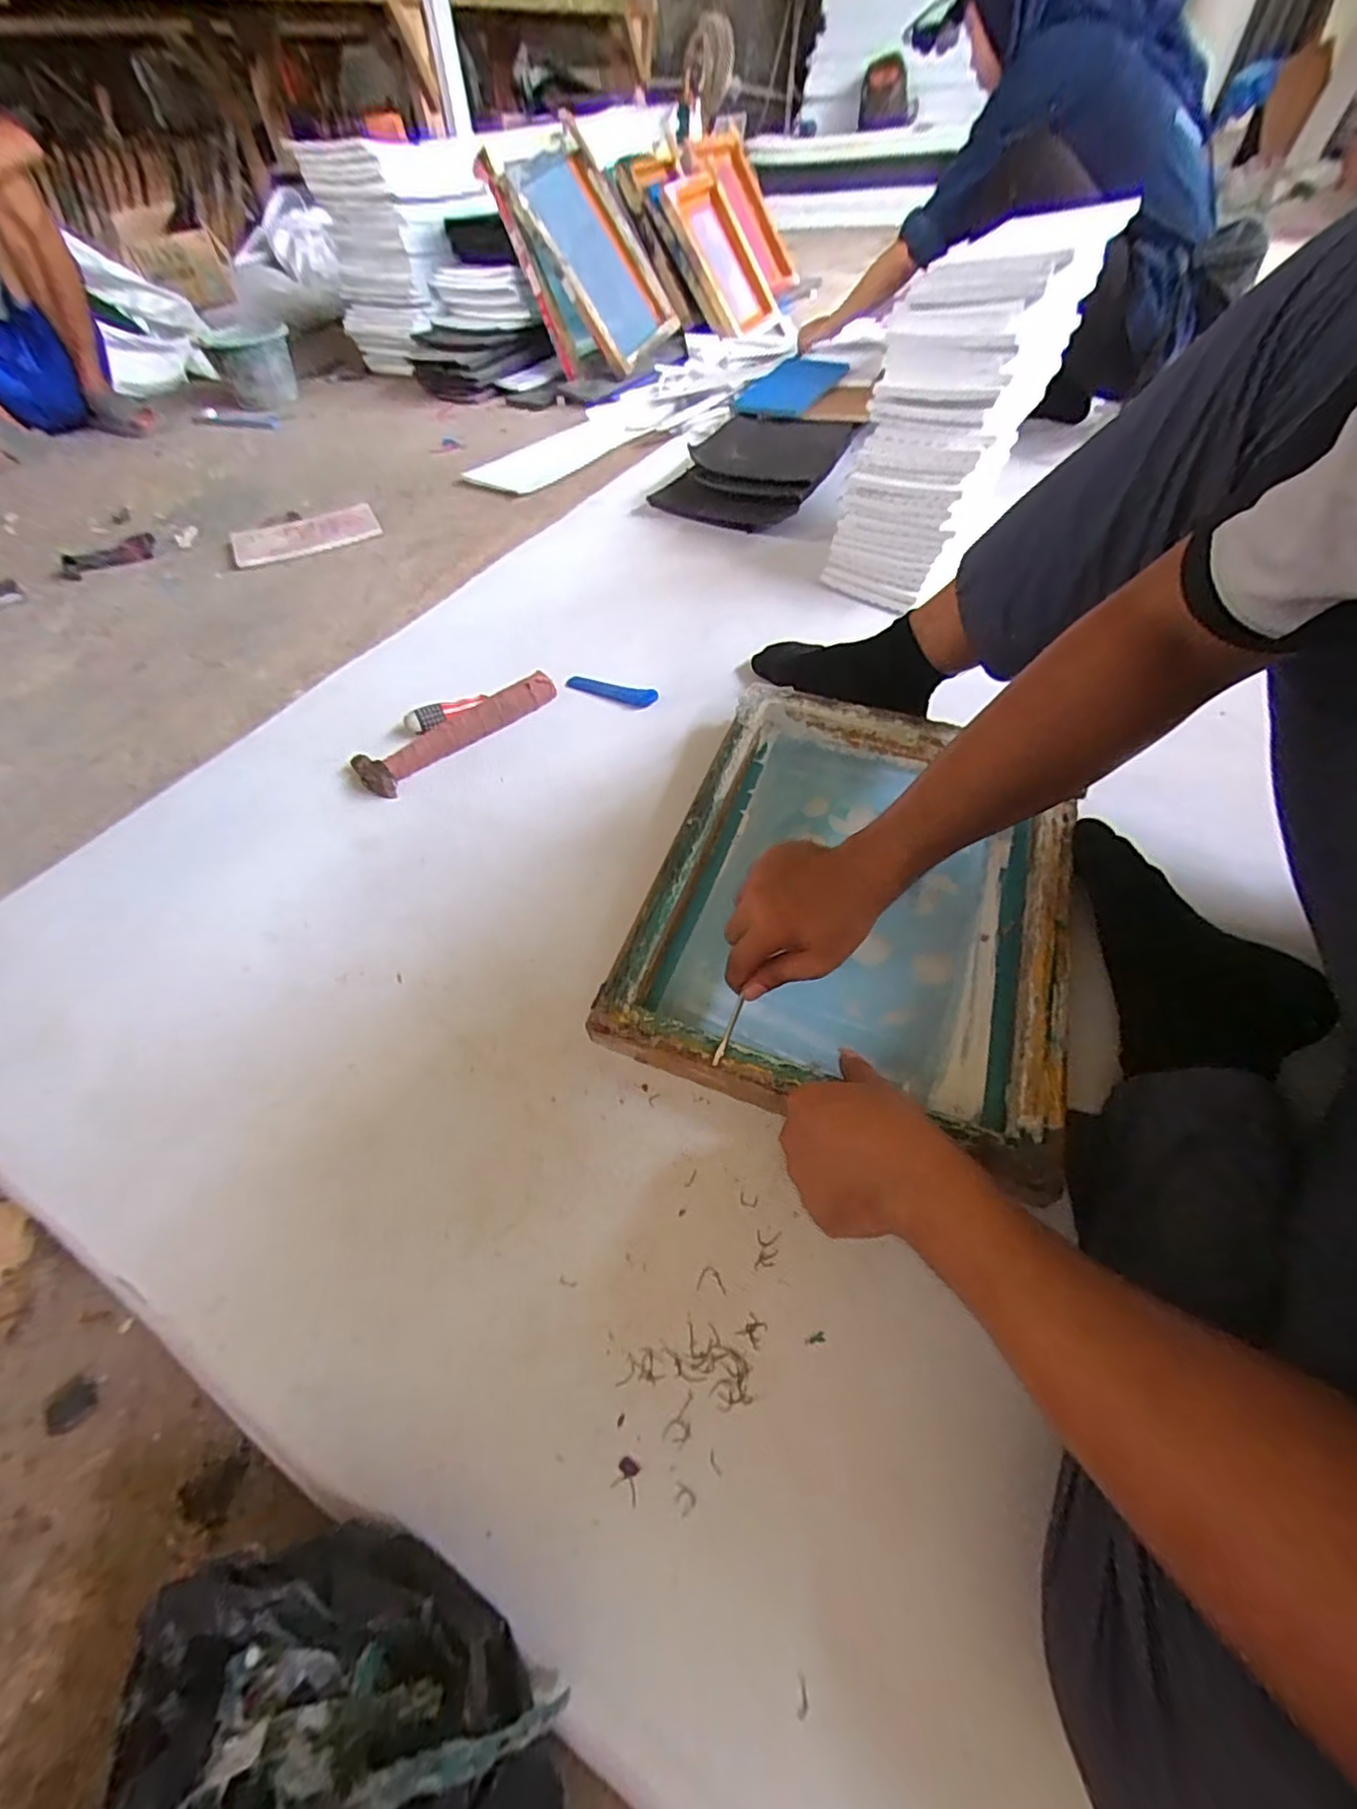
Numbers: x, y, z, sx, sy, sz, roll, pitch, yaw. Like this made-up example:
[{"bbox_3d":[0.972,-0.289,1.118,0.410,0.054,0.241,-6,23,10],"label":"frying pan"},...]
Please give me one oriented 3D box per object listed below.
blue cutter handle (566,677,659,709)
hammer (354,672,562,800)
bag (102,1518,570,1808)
[{"bbox_3d":[-0.094,-0.288,0.831,0.134,0.018,0.025,18,55,14],"label":"blue cutter handle"},{"bbox_3d":[-0.270,-0.217,0.770,0.262,0.043,0.069,-34,59,-22],"label":"hammer"},{"bbox_3d":[-0.148,0.385,0.279,0.178,0.135,0.132,3,53,3],"label":"bag"}]

